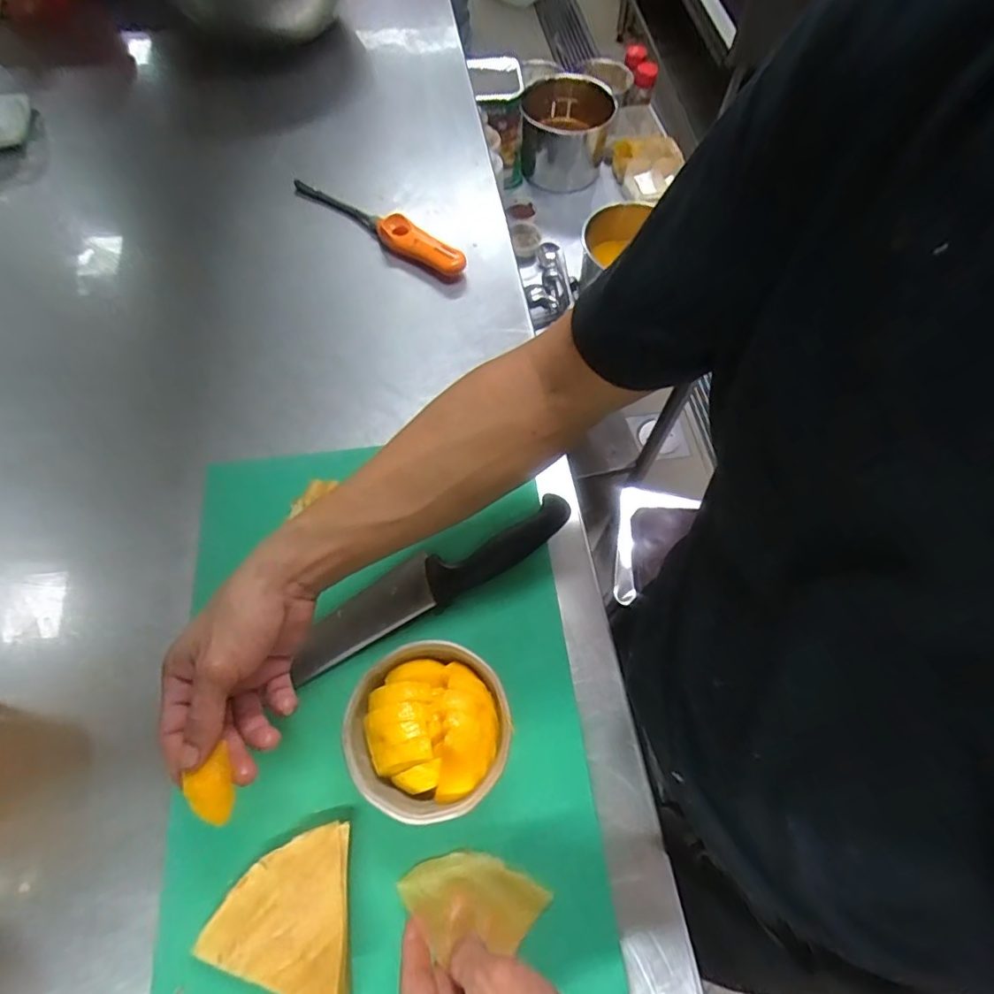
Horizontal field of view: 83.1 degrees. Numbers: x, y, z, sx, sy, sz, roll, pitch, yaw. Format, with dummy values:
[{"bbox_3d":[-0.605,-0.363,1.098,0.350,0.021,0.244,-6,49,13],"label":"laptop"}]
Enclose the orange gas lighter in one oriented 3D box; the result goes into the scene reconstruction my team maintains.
[{"bbox_3d":[-0.146,-0.339,0.688,0.261,0.025,0.036,35,70,15],"label":"orange gas lighter"}]

